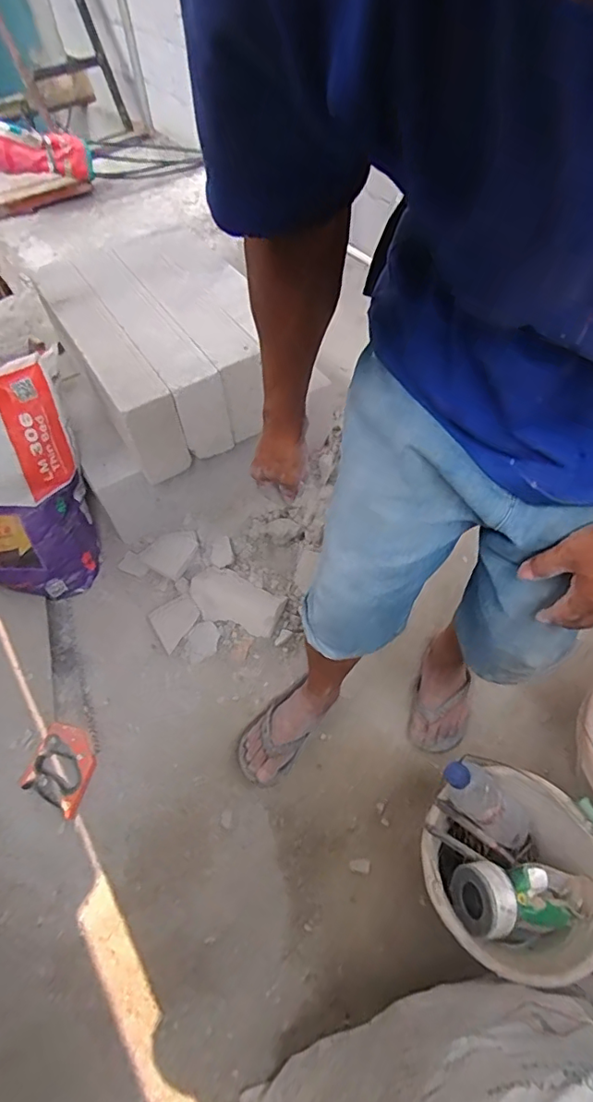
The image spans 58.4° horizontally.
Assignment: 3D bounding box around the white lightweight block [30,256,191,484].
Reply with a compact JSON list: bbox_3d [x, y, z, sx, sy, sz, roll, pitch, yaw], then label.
[{"bbox_3d":[-0.428,-0.419,1.176,0.109,0.207,0.596,-29,58,-16],"label":"white lightweight block"}]

